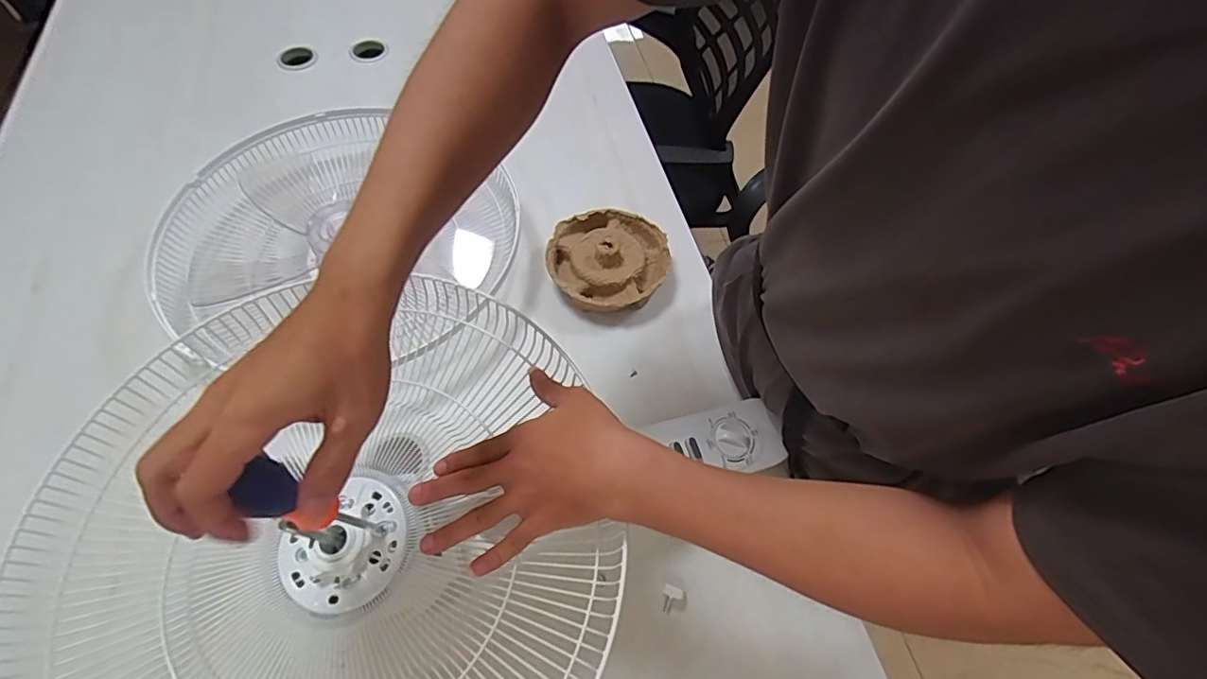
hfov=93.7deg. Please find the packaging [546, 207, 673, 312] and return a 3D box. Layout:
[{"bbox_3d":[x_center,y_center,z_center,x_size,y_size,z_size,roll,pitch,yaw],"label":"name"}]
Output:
[{"bbox_3d":[0.006,-0.113,0.775,0.159,0.044,0.153,1,58,-2],"label":"packaging"}]

